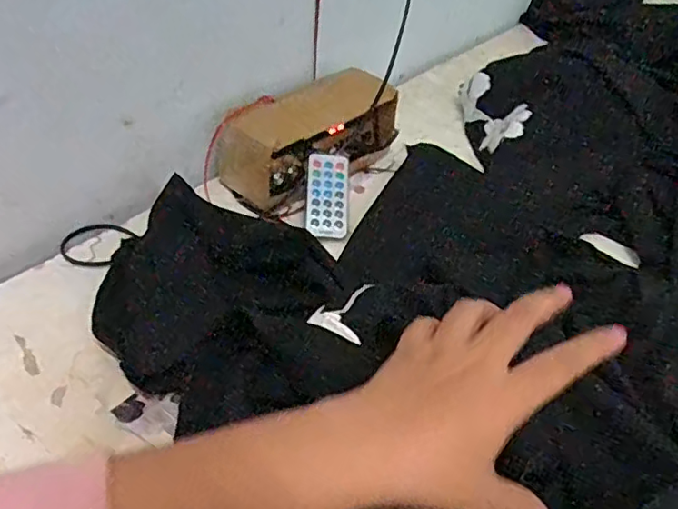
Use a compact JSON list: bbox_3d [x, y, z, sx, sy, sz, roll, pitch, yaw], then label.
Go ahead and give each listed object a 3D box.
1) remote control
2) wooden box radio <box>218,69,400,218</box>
[{"bbox_3d":[-0.011,-0.056,0.567,0.038,0.009,0.087,2,72,-2],"label":"remote control"},{"bbox_3d":[-0.027,-0.122,0.606,0.075,0.074,0.180,35,49,29],"label":"wooden box radio"}]

